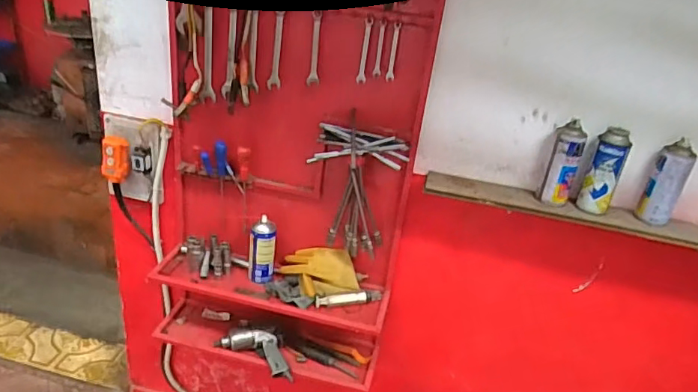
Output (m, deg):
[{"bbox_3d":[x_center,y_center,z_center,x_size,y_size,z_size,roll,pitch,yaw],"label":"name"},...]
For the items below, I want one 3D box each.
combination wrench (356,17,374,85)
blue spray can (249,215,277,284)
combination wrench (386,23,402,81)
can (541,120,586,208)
[{"bbox_3d":[0.034,-0.301,1.096,0.018,0.133,0.013,3,28,-9],"label":"combination wrench"},{"bbox_3d":[-0.217,0.137,1.326,0.065,0.159,0.053,0,29,-14],"label":"blue spray can"},{"bbox_3d":[0.092,-0.297,1.092,0.017,0.113,0.009,6,28,-4],"label":"combination wrench"},{"bbox_3d":[0.448,-0.065,1.097,0.062,0.170,0.055,20,30,22],"label":"can"}]

